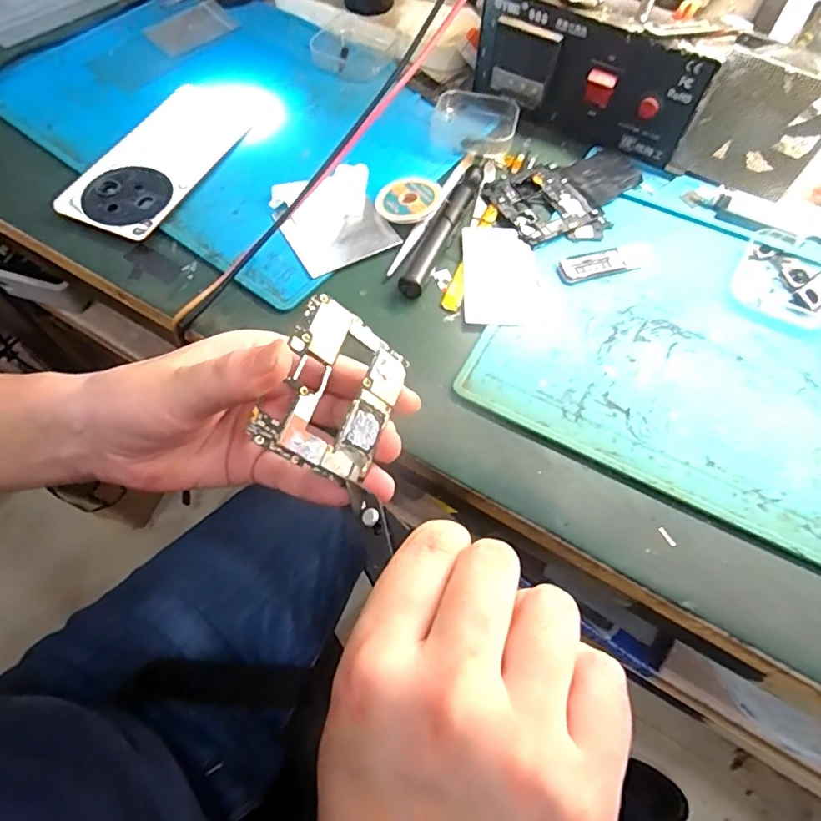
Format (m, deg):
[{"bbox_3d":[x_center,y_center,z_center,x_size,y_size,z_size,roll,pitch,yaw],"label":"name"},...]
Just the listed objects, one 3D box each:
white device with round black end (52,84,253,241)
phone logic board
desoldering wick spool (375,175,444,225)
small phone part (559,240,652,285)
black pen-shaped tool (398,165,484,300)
[{"bbox_3d":[-0.180,-0.180,0.383,0.075,0.012,0.139,24,66,12],"label":"white device with round black end"},{"bbox_3d":[-0.031,-0.008,0.224,0.055,0.004,0.066,36,66,-32],"label":"phone logic board"},{"bbox_3d":[-0.001,-0.146,0.371,0.044,0.013,0.040,0,63,0],"label":"desoldering wick spool"},{"bbox_3d":[0.131,-0.100,0.355,0.067,0.004,0.021,-15,64,-7],"label":"small phone part"},{"bbox_3d":[0.023,-0.126,0.363,0.016,0.013,0.121,23,65,11],"label":"black pen-shaped tool"}]

